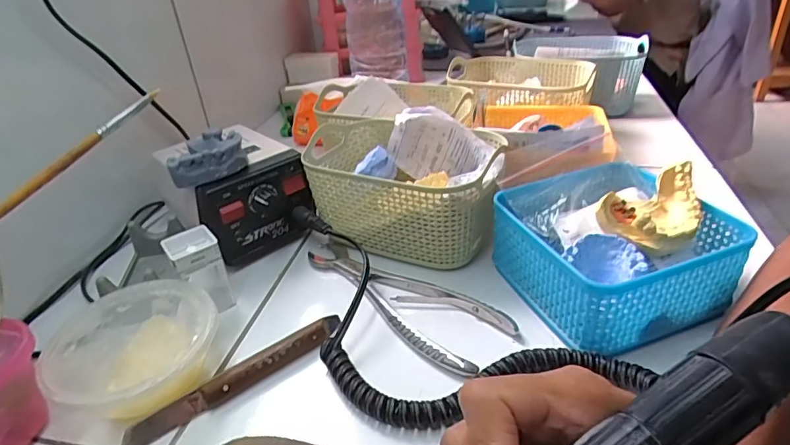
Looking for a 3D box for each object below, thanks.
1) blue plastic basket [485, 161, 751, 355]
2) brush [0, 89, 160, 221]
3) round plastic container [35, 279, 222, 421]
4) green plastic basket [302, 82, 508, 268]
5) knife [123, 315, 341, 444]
[{"bbox_3d":[0.157,0.018,0.355,0.131,0.068,0.134,-15,34,-16],"label":"blue plastic basket"},{"bbox_3d":[-0.214,-0.013,0.275,0.195,0.008,0.006,-46,46,-16],"label":"brush"},{"bbox_3d":[-0.173,0.089,0.320,0.112,0.041,0.112,-3,32,2],"label":"round plastic container"},{"bbox_3d":[0.005,-0.032,0.445,0.182,0.080,0.124,11,35,23],"label":"green plastic basket"},{"bbox_3d":[-0.099,0.101,0.317,0.148,0.014,0.016,-25,37,-29],"label":"knife"}]

